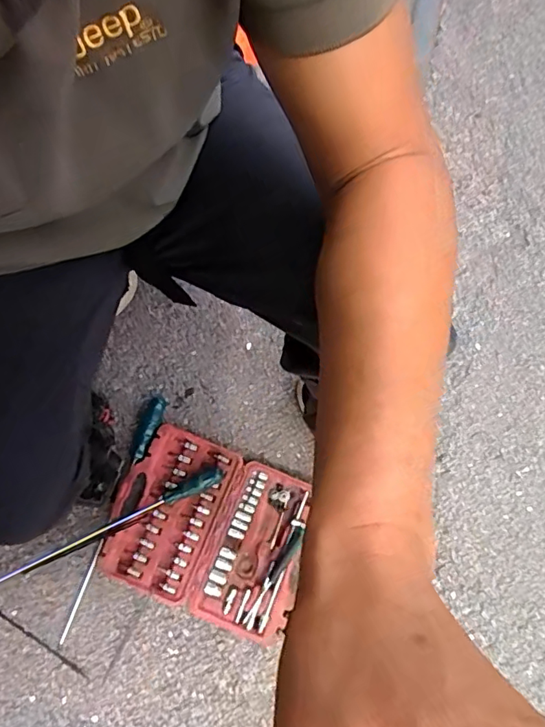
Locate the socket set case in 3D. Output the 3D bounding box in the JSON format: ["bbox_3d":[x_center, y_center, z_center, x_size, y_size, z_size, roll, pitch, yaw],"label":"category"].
[{"bbox_3d":[-0.092,0.268,0.836,0.331,0.038,0.253,22,78,4],"label":"socket set case"}]

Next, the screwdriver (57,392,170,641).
[{"bbox_3d":[-0.265,0.243,0.839,0.033,0.031,0.403,22,78,4],"label":"screwdriver"}]

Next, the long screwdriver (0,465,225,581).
[{"bbox_3d":[-0.258,0.260,0.817,0.389,0.026,0.031,-27,79,-6],"label":"long screwdriver"}]

